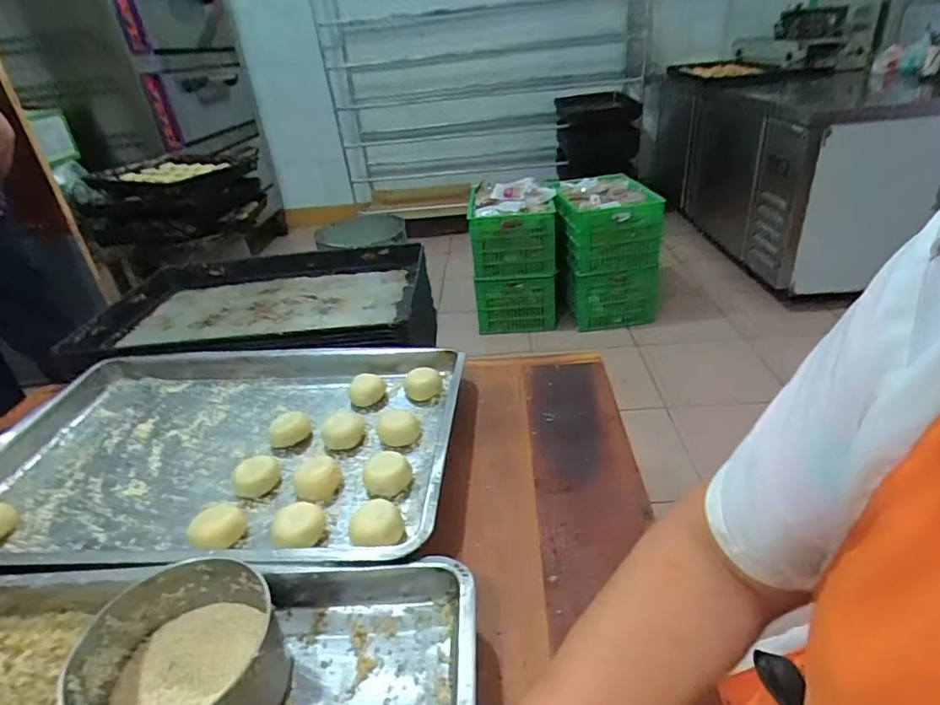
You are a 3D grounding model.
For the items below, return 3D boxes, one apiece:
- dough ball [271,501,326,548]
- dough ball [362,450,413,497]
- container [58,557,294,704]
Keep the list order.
[{"bbox_3d":[-0.174,0.180,0.556,0.051,0.033,0.045,-15,34,-16],"label":"dough ball"},{"bbox_3d":[-0.093,0.138,0.617,0.054,0.034,0.044,-10,32,-8],"label":"dough ball"},{"bbox_3d":[-0.223,0.243,0.426,0.136,0.072,0.133,-5,30,3],"label":"container"}]

